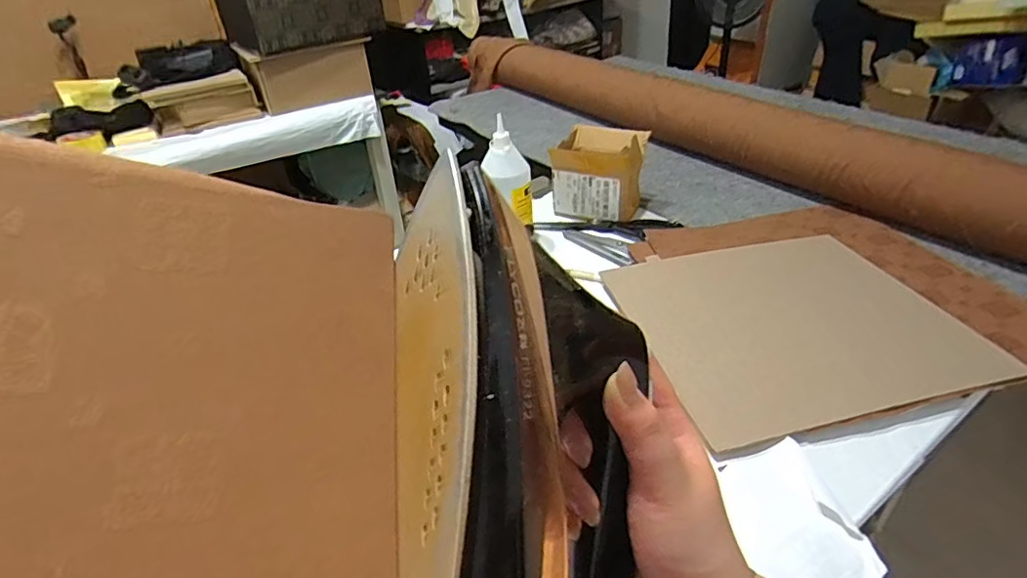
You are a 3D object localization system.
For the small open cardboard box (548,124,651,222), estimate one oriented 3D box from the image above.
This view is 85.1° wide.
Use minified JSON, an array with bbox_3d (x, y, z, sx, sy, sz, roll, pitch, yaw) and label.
[{"bbox_3d":[0.144,-0.193,0.929,0.138,0.120,0.112,14,39,25],"label":"small open cardboard box"}]

